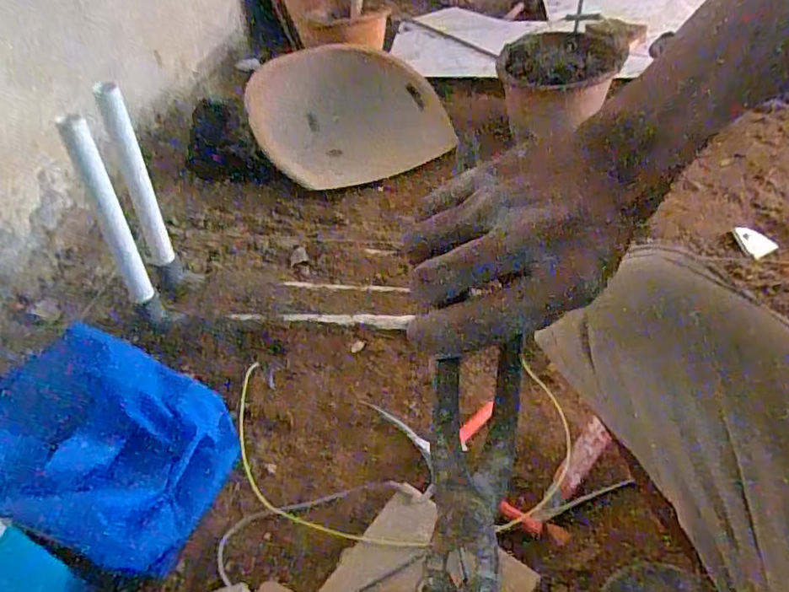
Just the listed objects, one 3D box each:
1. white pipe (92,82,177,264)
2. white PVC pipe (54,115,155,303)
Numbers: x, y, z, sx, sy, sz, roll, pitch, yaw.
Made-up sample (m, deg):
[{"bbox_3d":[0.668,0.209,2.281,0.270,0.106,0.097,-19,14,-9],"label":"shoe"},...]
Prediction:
[{"bbox_3d":[-0.366,-0.166,0.800,0.035,0.274,0.033,-23,46,-21],"label":"white pipe"},{"bbox_3d":[-0.381,-0.108,0.754,0.034,0.280,0.033,-25,46,-23],"label":"white PVC pipe"}]

